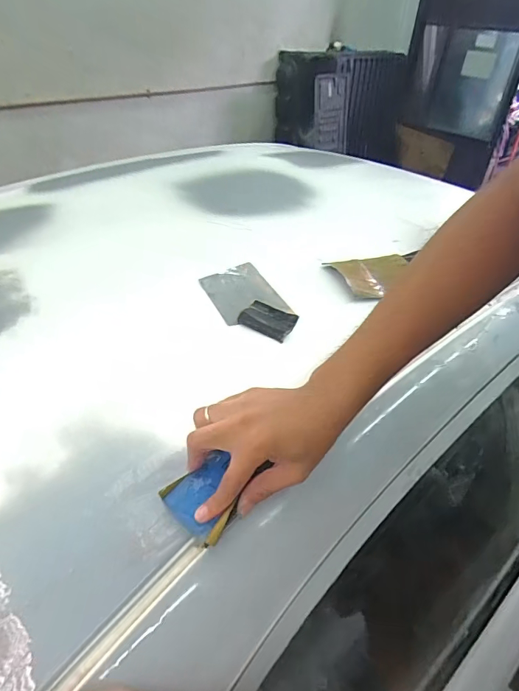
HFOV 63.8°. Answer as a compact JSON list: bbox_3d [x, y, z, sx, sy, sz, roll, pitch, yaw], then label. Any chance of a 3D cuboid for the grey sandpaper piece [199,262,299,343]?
[{"bbox_3d":[-0.014,-0.065,0.606,0.094,0.017,0.170,-17,44,-23],"label":"grey sandpaper piece"}]

